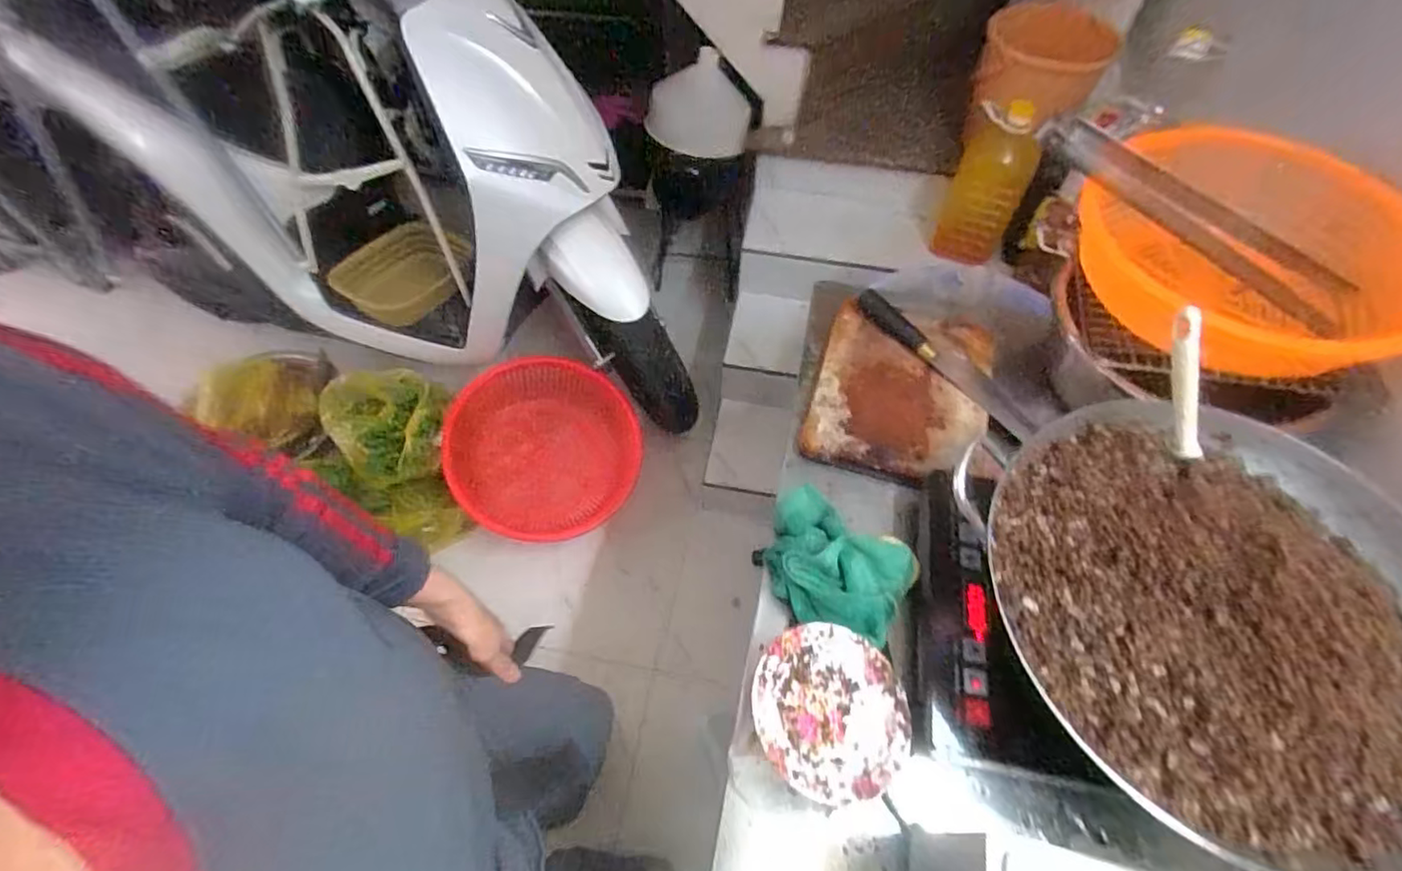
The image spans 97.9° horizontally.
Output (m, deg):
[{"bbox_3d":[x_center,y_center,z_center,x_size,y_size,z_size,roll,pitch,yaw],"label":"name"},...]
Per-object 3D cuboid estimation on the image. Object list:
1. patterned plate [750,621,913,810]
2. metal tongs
[{"bbox_3d":[0.118,0.254,0.565,0.146,0.024,0.147,8,56,-11],"label":"patterned plate"},{"bbox_3d":[0.532,-0.233,0.660,0.369,0.047,0.059,30,60,-4],"label":"metal tongs"}]

